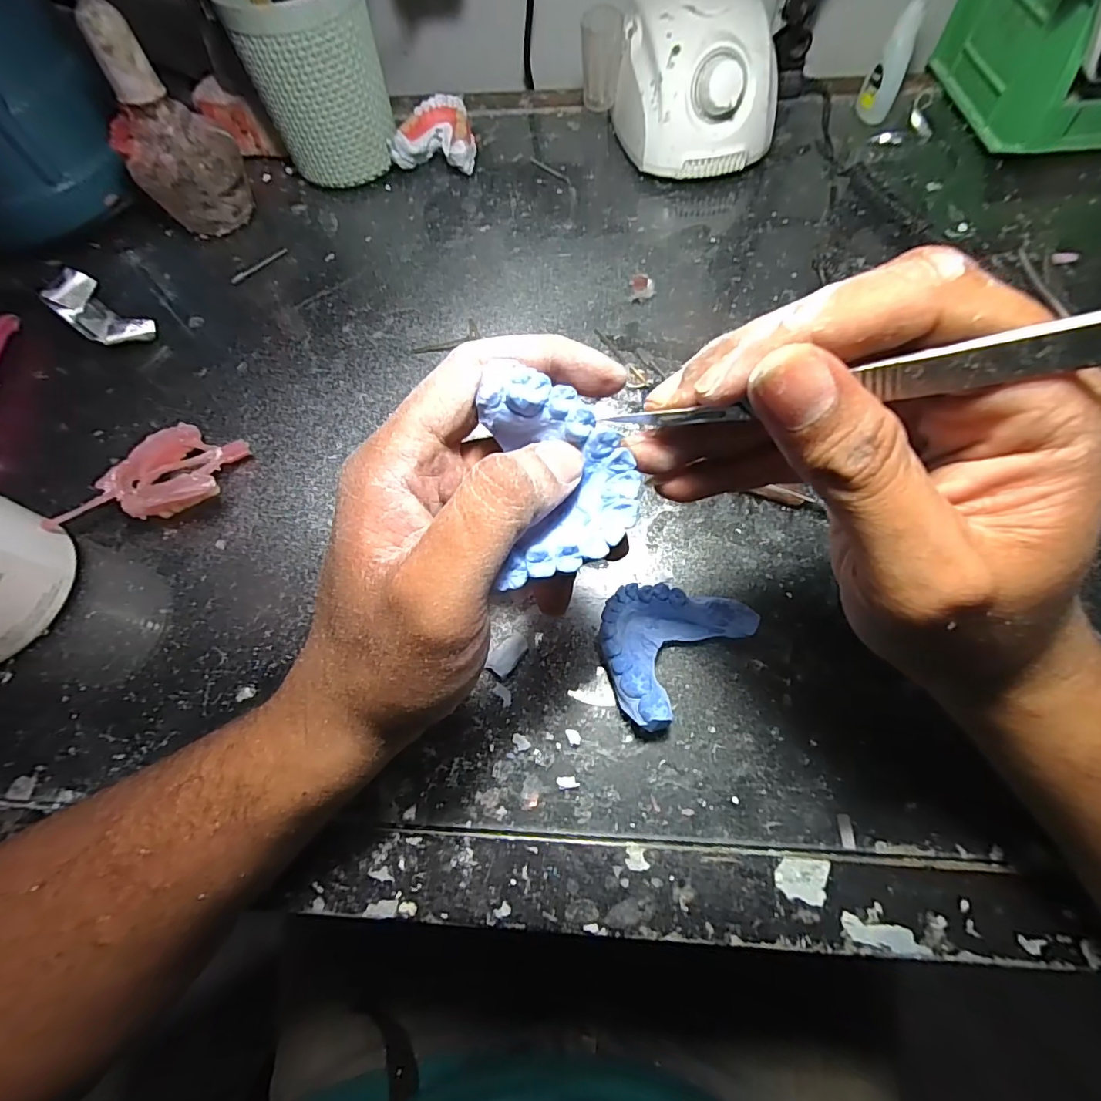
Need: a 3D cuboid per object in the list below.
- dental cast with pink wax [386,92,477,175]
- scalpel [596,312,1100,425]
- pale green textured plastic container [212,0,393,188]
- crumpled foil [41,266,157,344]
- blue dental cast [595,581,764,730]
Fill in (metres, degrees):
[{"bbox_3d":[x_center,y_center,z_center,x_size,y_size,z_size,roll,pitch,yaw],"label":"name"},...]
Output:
[{"bbox_3d":[-0.092,-0.333,0.400,0.065,0.034,0.053,8,66,7],"label":"dental cast with pink wax"},{"bbox_3d":[0.082,-0.039,0.107,0.127,0.012,0.004,-3,63,30],"label":"scalpel"},{"bbox_3d":[-0.170,-0.348,0.367,0.092,0.116,0.080,-20,66,-6],"label":"pale green textured plastic container"},{"bbox_3d":[-0.303,-0.158,0.332,0.067,0.027,0.032,32,71,16],"label":"crumpled foil"},{"bbox_3d":[0.051,0.041,0.227,0.068,0.023,0.052,-41,70,-14],"label":"blue dental cast"}]

